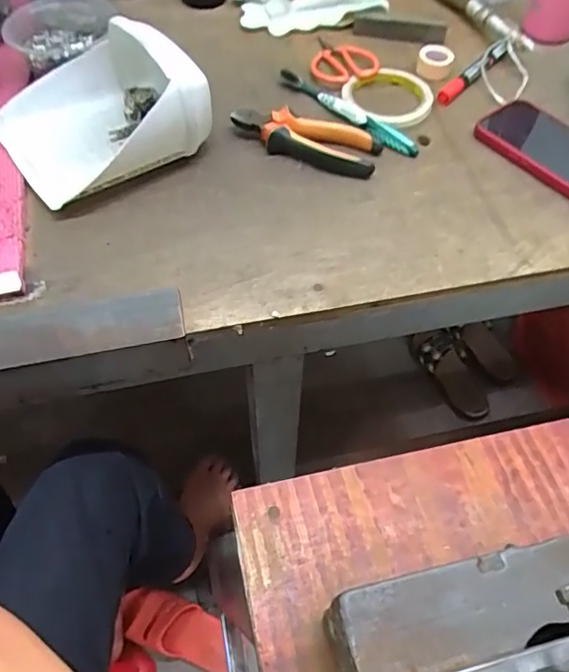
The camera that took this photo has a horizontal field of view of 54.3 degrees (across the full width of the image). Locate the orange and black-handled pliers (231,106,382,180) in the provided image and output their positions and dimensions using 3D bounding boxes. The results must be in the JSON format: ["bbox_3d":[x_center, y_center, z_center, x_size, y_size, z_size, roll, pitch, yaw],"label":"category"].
[{"bbox_3d":[0.020,-0.199,0.556,0.151,0.027,0.050,21,58,13],"label":"orange and black-handled pliers"}]

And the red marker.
[{"bbox_3d":[0.215,-0.295,0.627,0.131,0.019,0.014,-38,64,-23],"label":"red marker"}]

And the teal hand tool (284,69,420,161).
[{"bbox_3d":[0.067,-0.244,0.597,0.035,0.023,0.186,-32,62,-20],"label":"teal hand tool"}]

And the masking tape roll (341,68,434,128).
[{"bbox_3d":[0.116,-0.260,0.605,0.095,0.020,0.101,0,56,0],"label":"masking tape roll"}]

